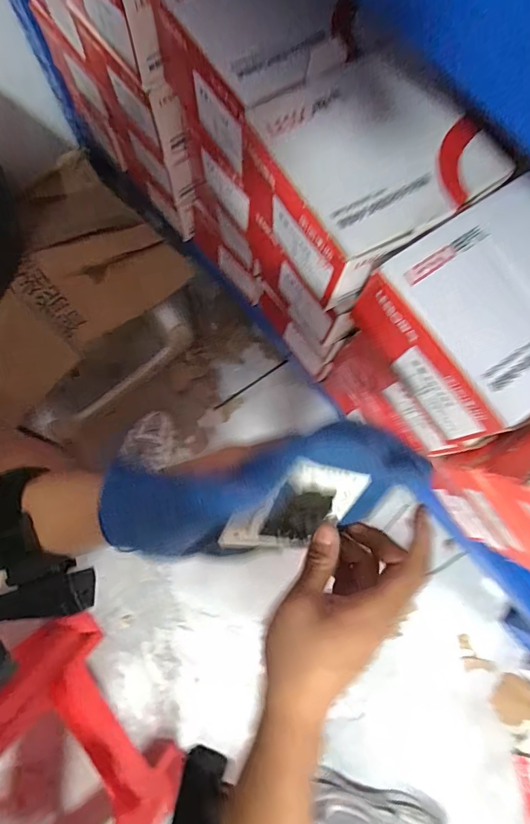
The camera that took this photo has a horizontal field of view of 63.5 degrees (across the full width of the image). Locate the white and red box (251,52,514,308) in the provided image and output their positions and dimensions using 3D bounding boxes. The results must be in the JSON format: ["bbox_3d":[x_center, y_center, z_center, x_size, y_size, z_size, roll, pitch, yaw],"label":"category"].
[{"bbox_3d":[0.093,-0.228,0.427,0.179,0.087,0.179,-32,81,-8],"label":"white and red box"}]

